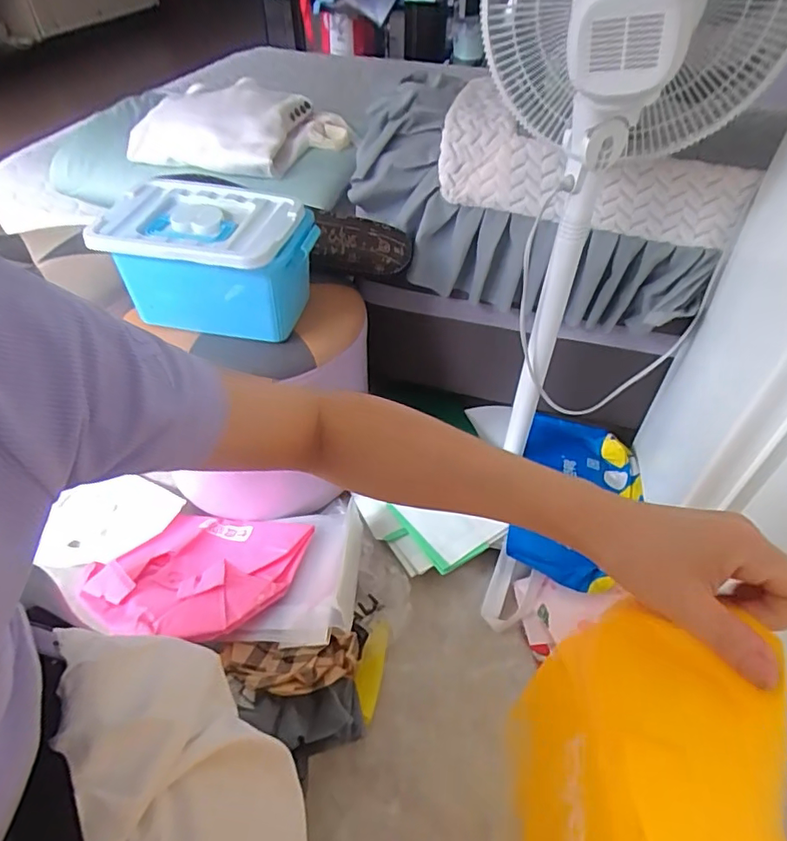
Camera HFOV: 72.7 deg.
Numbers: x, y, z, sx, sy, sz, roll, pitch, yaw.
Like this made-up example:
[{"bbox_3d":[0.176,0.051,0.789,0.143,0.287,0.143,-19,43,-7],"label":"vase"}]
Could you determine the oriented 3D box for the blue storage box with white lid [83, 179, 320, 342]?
[{"bbox_3d":[-0.239,-0.211,0.722,0.259,0.136,0.157,9,48,9],"label":"blue storage box with white lid"}]

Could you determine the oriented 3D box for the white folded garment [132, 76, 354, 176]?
[{"bbox_3d":[-0.268,-0.524,0.957,0.340,0.090,0.210,8,47,7],"label":"white folded garment"}]

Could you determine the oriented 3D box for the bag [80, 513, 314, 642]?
[{"bbox_3d":[-0.288,0.215,0.790,0.280,0.045,0.275,4,20,13],"label":"bag"}]

